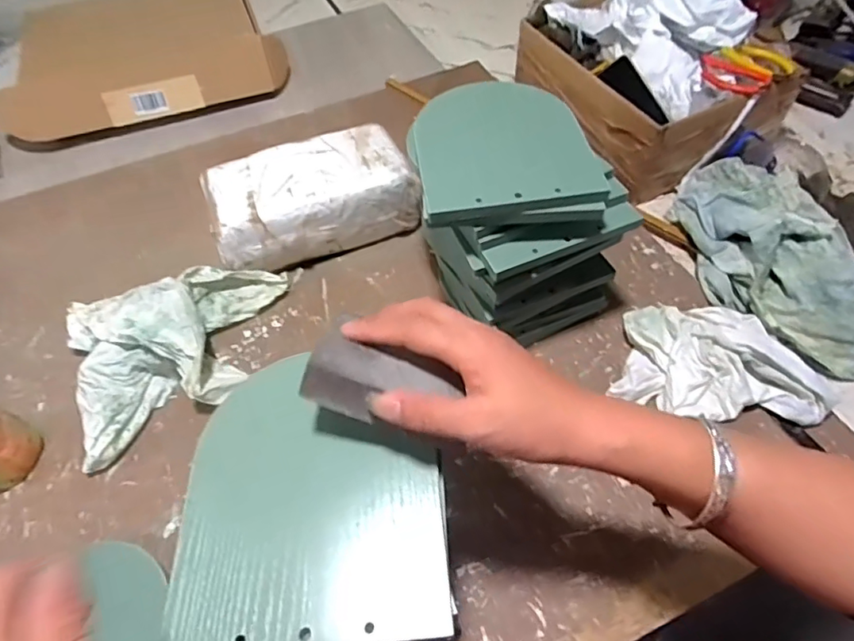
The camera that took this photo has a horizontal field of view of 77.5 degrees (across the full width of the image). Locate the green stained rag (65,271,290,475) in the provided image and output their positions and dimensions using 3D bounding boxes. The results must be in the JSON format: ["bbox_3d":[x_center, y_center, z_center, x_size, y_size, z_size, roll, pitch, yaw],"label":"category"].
[{"bbox_3d":[-0.263,0.013,0.566,0.239,0.075,0.189,-25,58,-14],"label":"green stained rag"}]

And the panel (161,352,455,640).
[{"bbox_3d":[-0.065,0.095,0.306,0.142,0.005,0.161,-5,54,-2],"label":"panel"}]

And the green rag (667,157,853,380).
[{"bbox_3d":[0.398,-0.086,0.597,0.177,0.084,0.305,-18,56,-9],"label":"green rag"}]

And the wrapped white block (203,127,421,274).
[{"bbox_3d":[-0.137,-0.142,0.656,0.230,0.105,0.115,-21,57,-11],"label":"wrapped white block"}]

